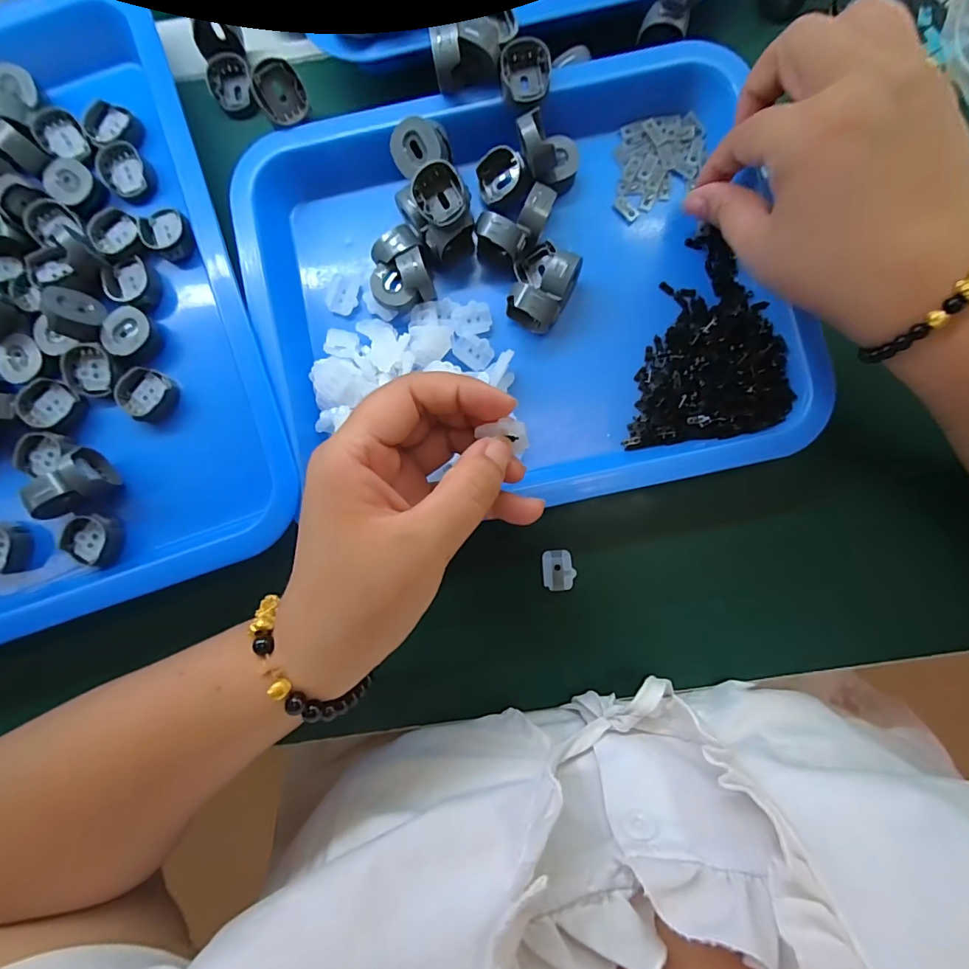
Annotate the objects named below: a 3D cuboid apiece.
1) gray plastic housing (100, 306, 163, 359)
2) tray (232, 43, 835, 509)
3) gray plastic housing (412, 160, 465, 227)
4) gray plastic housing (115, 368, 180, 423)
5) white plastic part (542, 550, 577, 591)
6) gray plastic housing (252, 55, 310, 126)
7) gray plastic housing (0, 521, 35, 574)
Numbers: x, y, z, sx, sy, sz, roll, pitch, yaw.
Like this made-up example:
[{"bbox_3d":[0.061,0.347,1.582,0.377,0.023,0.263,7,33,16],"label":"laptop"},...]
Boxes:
[{"bbox_3d":[-0.200,-0.085,0.269,0.028,0.011,0.027,0,85,1],"label":"gray plastic housing"},{"bbox_3d":[0.016,-0.104,0.262,0.275,0.043,0.229,-11,85,0],"label":"tray"},{"bbox_3d":[-0.023,-0.148,0.245,0.025,0.012,0.028,-14,120,-6],"label":"gray plastic housing"},{"bbox_3d":[-0.189,-0.050,0.271,0.025,0.016,0.029,15,85,3],"label":"gray plastic housing"},{"bbox_3d":[0.041,0.047,0.262,0.017,0.004,0.022,-7,85,1],"label":"white plastic part"},{"bbox_3d":[-0.107,-0.205,0.252,0.023,0.012,0.026,-36,117,-16],"label":"gray plastic housing"},{"bbox_3d":[-0.266,0.035,0.263,0.029,0.014,0.027,-7,85,1],"label":"gray plastic housing"}]

